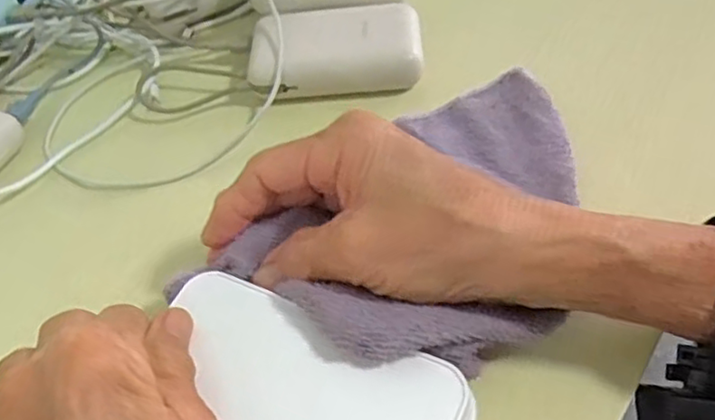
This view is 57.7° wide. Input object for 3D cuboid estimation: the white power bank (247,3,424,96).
[{"bbox_3d":[-0.013,-0.096,0.392,0.101,0.028,0.054,-4,50,3],"label":"white power bank"}]

